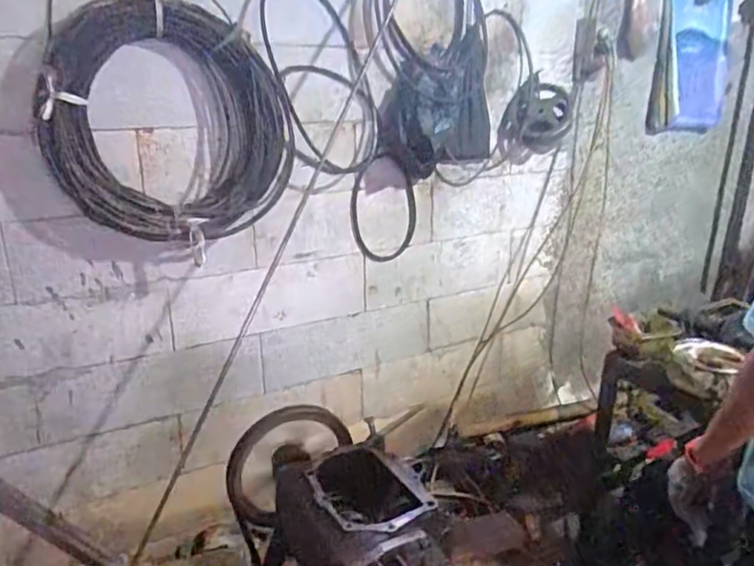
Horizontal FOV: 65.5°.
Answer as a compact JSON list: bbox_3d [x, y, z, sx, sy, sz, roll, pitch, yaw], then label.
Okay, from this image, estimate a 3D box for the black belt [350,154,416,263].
[{"bbox_3d":[0.021,-0.227,1.858,0.227,0.356,0.025,-17,31,-19],"label":"black belt"}]

